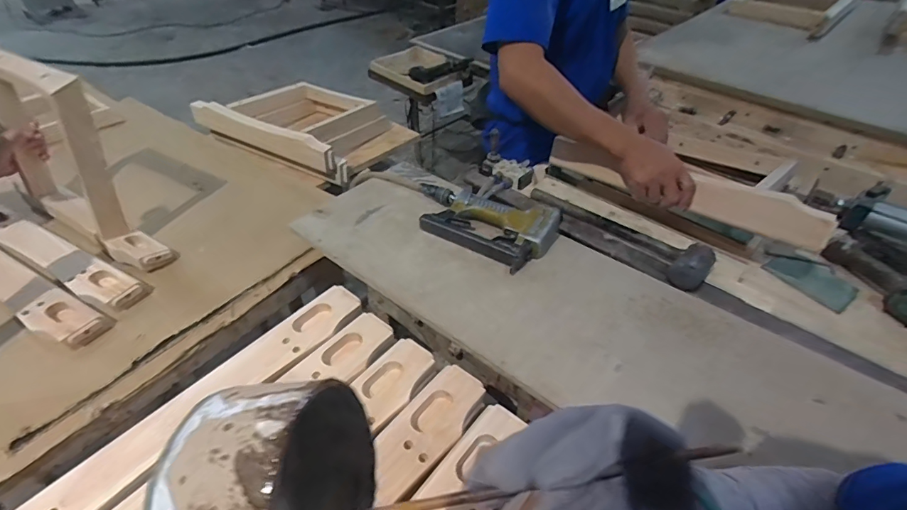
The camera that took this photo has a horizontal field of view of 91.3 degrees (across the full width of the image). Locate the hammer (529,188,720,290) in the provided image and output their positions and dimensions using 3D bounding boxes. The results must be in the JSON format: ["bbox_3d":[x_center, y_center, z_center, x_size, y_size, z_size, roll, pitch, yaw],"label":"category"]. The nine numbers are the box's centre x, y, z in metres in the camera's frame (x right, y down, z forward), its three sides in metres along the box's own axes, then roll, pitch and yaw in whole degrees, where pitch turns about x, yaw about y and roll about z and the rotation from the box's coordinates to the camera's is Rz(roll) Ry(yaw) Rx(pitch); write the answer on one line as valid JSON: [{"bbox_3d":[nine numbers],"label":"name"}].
[{"bbox_3d":[0.278,-0.056,0.747,0.076,0.045,0.323,-26,49,-28],"label":"hammer"}]

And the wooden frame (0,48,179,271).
[{"bbox_3d":[-0.707,-0.177,0.818,0.407,0.300,0.093,28,49,28],"label":"wooden frame"}]

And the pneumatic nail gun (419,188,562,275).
[{"bbox_3d":[0.059,-0.052,0.703,0.195,0.047,0.125,28,48,26],"label":"pneumatic nail gun"}]

